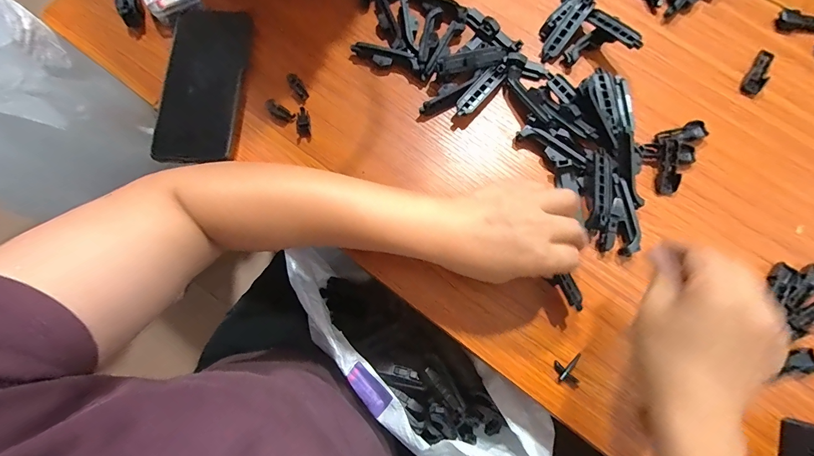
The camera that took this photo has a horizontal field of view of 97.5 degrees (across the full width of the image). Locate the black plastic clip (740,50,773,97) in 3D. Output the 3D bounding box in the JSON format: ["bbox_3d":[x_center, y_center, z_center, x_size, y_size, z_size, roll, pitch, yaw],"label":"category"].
[{"bbox_3d":[0.358,-0.159,0.363,0.016,0.011,0.052,30,78,7],"label":"black plastic clip"}]

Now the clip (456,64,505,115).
[{"bbox_3d":[0.074,-0.137,0.361,0.018,0.016,0.069,41,79,9],"label":"clip"}]

